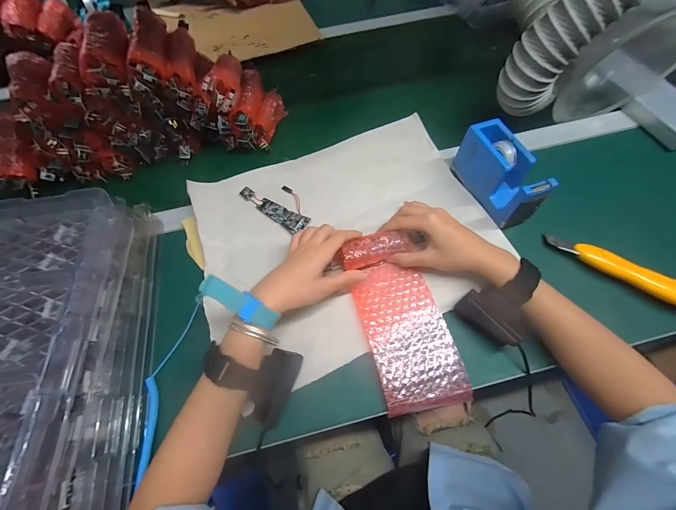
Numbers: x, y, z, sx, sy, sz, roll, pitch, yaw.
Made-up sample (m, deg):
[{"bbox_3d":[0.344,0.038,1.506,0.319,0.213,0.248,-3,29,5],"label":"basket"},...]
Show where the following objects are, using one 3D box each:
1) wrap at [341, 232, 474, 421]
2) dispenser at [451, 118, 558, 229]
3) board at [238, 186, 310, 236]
[{"bbox_3d":[0.075,0.072,0.339,0.092,0.034,0.203,-16,69,-4],"label":"wrap"},{"bbox_3d":[0.220,-0.109,0.391,0.049,0.072,0.137,-18,64,-5],"label":"dispenser"},{"bbox_3d":[-0.087,-0.080,0.427,0.114,0.011,0.056,34,70,18],"label":"board"}]

